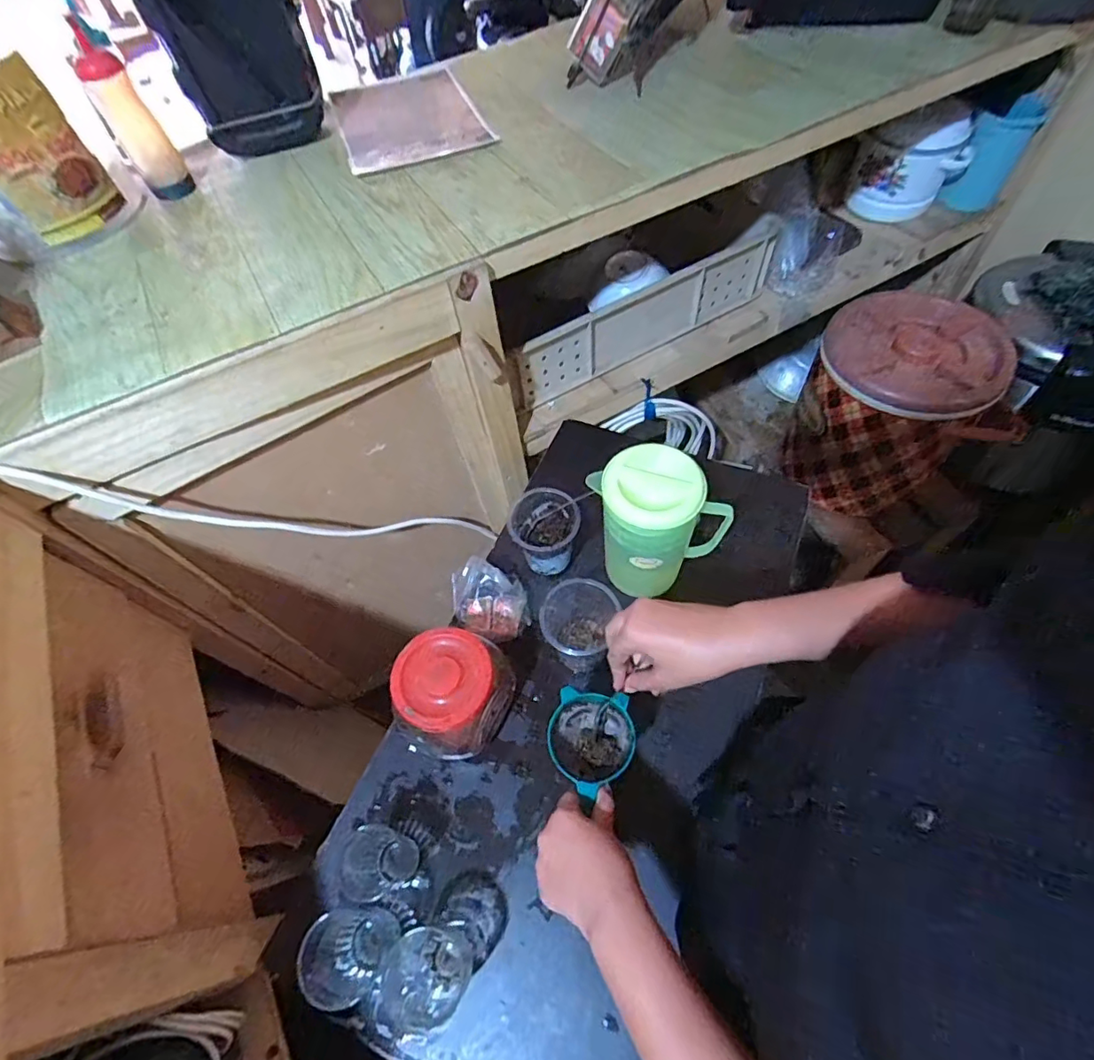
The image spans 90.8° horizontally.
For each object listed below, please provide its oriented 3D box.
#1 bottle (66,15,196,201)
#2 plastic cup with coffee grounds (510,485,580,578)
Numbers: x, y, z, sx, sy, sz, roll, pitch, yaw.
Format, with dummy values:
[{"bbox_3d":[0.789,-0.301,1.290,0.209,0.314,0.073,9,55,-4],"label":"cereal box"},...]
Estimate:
[{"bbox_3d":[-0.553,-0.547,0.725,0.049,0.163,0.056,24,65,17],"label":"bottle"},{"bbox_3d":[-0.002,0.007,0.698,0.085,0.092,0.083,2,60,5],"label":"plastic cup with coffee grounds"}]

